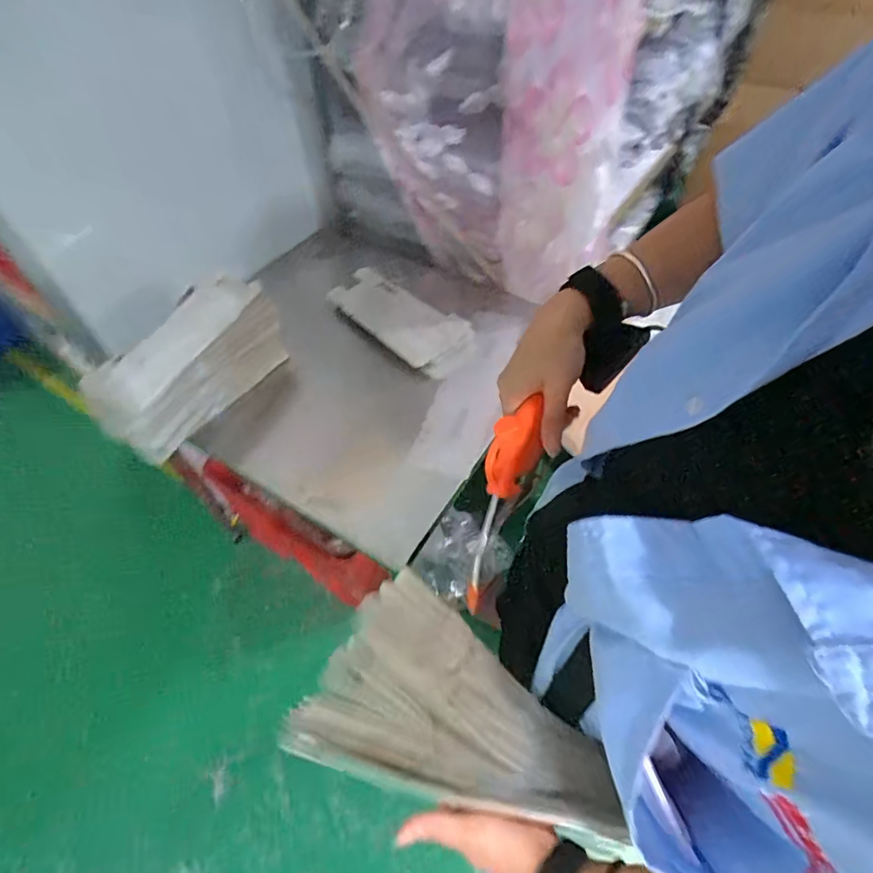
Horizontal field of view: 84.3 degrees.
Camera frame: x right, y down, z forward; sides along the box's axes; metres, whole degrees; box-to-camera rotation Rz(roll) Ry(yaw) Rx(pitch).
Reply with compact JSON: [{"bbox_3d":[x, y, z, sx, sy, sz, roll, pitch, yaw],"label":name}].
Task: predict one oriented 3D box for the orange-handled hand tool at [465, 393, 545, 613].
[{"bbox_3d":[0.050,0.055,0.391,0.036,0.027,0.175,17,94,14],"label":"orange-handled hand tool"}]

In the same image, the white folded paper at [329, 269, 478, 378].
[{"bbox_3d":[-0.075,-0.247,0.980,0.142,0.049,0.344,-38,61,-25],"label":"white folded paper"}]

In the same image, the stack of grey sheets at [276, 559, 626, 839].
[{"bbox_3d":[0.023,0.229,0.403,0.247,0.042,0.191,20,35,8],"label":"stack of grey sheets"}]

